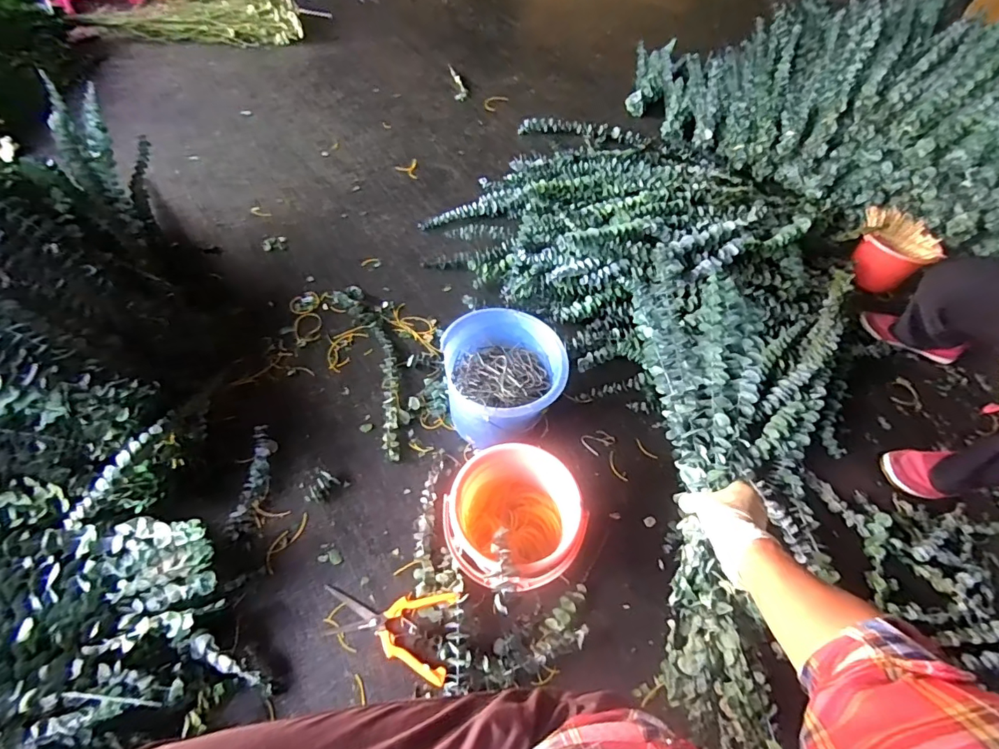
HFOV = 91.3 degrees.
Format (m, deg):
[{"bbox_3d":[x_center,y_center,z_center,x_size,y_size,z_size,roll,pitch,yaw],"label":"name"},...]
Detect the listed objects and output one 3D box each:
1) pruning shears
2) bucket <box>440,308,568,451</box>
[{"bbox_3d":[-0.177,0.392,0.764,0.209,0.026,0.124,10,57,3],"label":"pruning shears"},{"bbox_3d":[0.008,0.018,0.934,0.202,0.193,0.220,3,54,-4],"label":"bucket"}]

